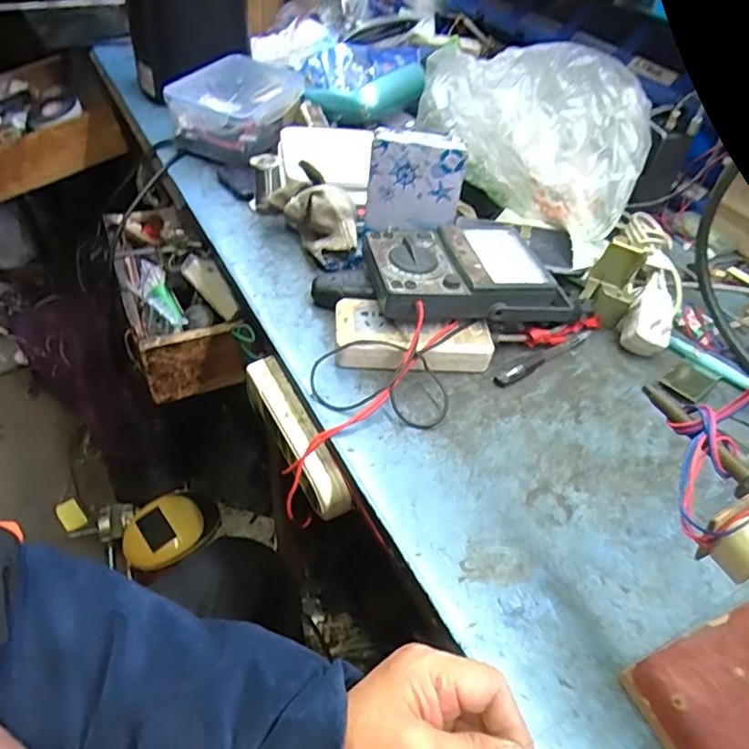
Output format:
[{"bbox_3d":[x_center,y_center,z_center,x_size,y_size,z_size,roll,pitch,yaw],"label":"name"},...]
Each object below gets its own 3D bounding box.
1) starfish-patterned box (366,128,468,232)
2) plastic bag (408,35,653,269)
[{"bbox_3d":[0.042,-0.197,0.591,0.095,0.098,0.029,10,45,2],"label":"starfish-patterned box"},{"bbox_3d":[0.193,-0.295,0.678,0.182,0.143,0.317,-5,46,-13],"label":"plastic bag"}]

